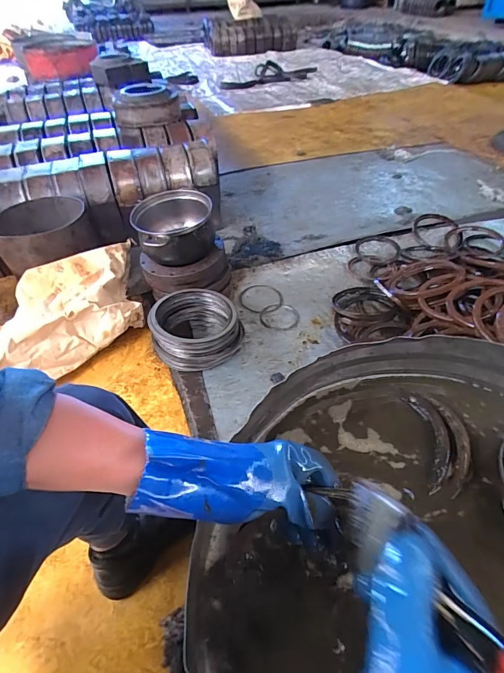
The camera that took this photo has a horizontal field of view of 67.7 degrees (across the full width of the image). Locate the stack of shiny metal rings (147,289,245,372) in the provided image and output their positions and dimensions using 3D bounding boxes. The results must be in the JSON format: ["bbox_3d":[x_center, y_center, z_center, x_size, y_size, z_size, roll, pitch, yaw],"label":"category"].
[{"bbox_3d":[-0.144,-0.015,1.004,0.232,0.131,0.214,0,45,2],"label":"stack of shiny metal rings"}]

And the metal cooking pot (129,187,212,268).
[{"bbox_3d":[-0.218,-0.312,1.039,0.210,0.101,0.237,-5,45,-10],"label":"metal cooking pot"}]

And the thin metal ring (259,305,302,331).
[{"bbox_3d":[0.087,-0.059,1.147,0.125,0.006,0.115,6,51,-7],"label":"thin metal ring"}]

